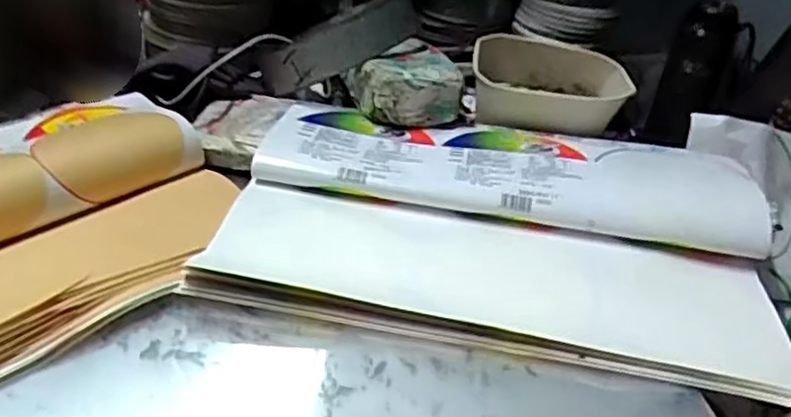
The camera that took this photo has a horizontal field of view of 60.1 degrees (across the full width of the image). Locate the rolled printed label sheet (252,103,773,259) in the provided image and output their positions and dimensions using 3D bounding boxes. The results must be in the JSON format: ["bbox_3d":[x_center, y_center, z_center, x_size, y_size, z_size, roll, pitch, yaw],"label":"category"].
[{"bbox_3d":[0.116,-0.046,0.703,0.493,0.033,0.154,10,35,3],"label":"rolled printed label sheet"}]

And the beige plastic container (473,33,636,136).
[{"bbox_3d":[0.177,-0.147,0.800,0.178,0.079,0.136,7,35,-1],"label":"beige plastic container"}]

